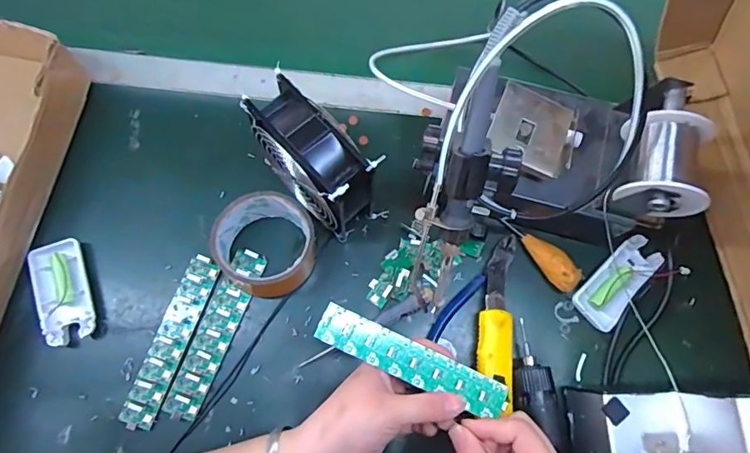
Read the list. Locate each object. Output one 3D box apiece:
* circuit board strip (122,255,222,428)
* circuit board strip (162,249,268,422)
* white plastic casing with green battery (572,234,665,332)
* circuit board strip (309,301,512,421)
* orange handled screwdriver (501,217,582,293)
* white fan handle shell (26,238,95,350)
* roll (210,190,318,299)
[{"bbox_3d":[-0.186,0.104,0.448,0.032,0.010,0.156,18,74,4],"label":"circuit board strip"},{"bbox_3d":[-0.147,0.097,0.451,0.035,0.015,0.157,19,74,5],"label":"circuit board strip"},{"bbox_3d":[0.231,0.053,0.464,0.094,0.017,0.043,-43,78,-12],"label":"white plastic casing with green battery"},{"bbox_3d":[0.029,0.107,0.387,0.154,0.009,0.031,24,75,4],"label":"circuit board strip"},{"bbox_3d":[0.158,0.025,0.473,0.023,0.025,0.089,-37,64,-10],"label":"orange handled screwdriver"},{"bbox_3d":[-0.294,0.063,0.464,0.043,0.022,0.093,-17,75,-6],"label":"white fan handle shell"},{"bbox_3d":[-0.100,0.016,0.452,0.084,0.051,0.090,0,74,-1],"label":"roll"}]

